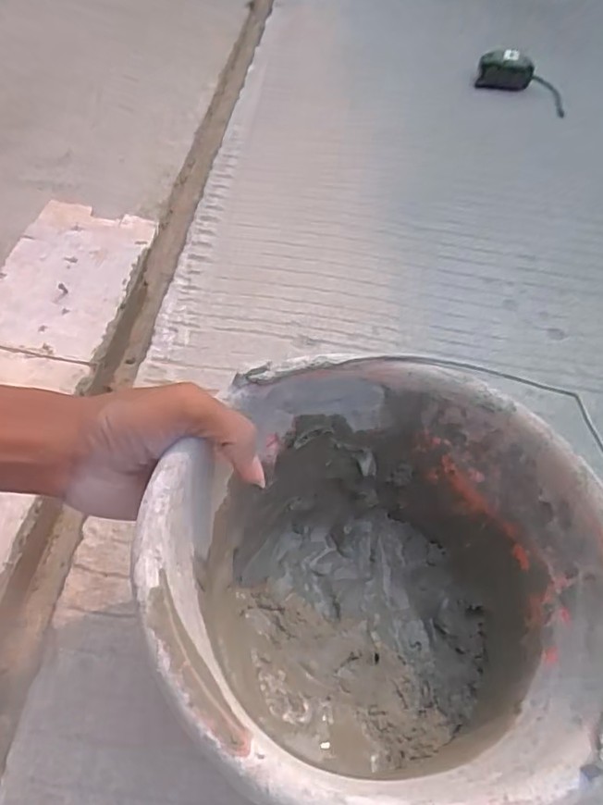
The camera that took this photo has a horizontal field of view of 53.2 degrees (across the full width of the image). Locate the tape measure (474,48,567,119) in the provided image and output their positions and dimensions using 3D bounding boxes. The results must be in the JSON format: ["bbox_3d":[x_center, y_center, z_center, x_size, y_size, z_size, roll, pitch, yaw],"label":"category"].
[{"bbox_3d":[0.400,-0.584,1.087,0.159,0.060,0.088,15,50,8],"label":"tape measure"}]

